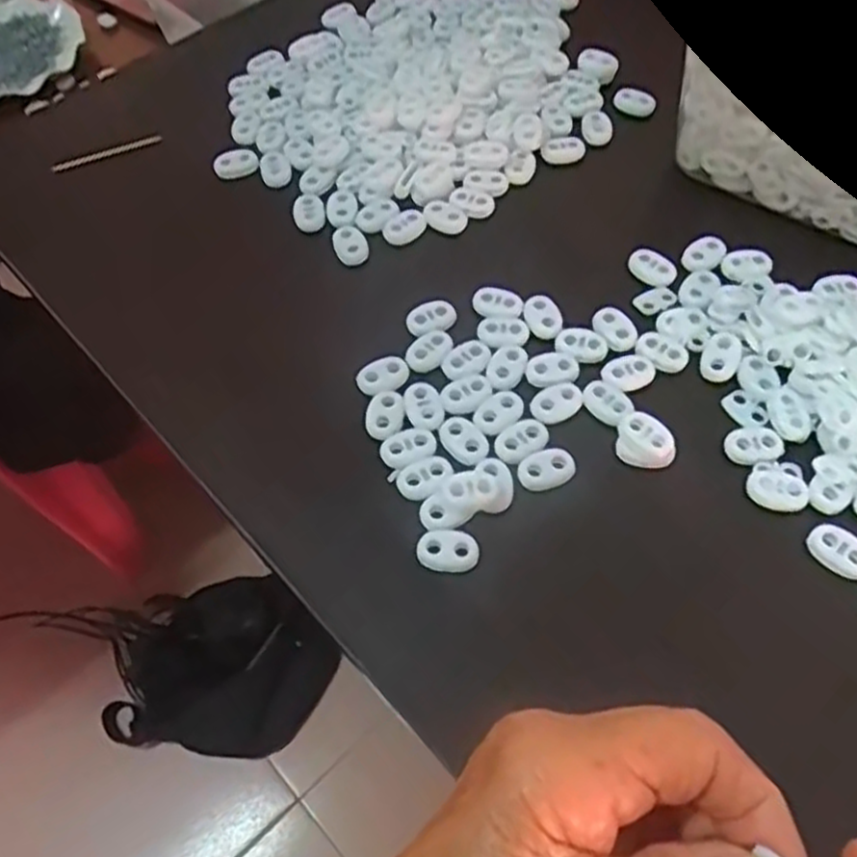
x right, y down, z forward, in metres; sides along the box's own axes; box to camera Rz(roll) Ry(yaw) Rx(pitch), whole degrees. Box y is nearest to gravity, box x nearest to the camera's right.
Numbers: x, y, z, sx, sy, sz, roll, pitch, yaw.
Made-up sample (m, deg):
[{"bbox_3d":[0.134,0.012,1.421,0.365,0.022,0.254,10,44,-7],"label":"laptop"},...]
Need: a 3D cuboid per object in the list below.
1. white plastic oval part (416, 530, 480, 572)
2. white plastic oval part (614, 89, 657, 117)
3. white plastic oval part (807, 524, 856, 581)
[{"bbox_3d":[0.007,0.045,0.284,0.023,0.007,0.014,-1,59,1],"label":"white plastic oval part"},{"bbox_3d":[0.112,-0.177,0.416,0.022,0.007,0.014,6,59,5],"label":"white plastic oval part"},{"bbox_3d":[0.151,0.045,0.280,0.022,0.005,0.015,39,67,22],"label":"white plastic oval part"}]

